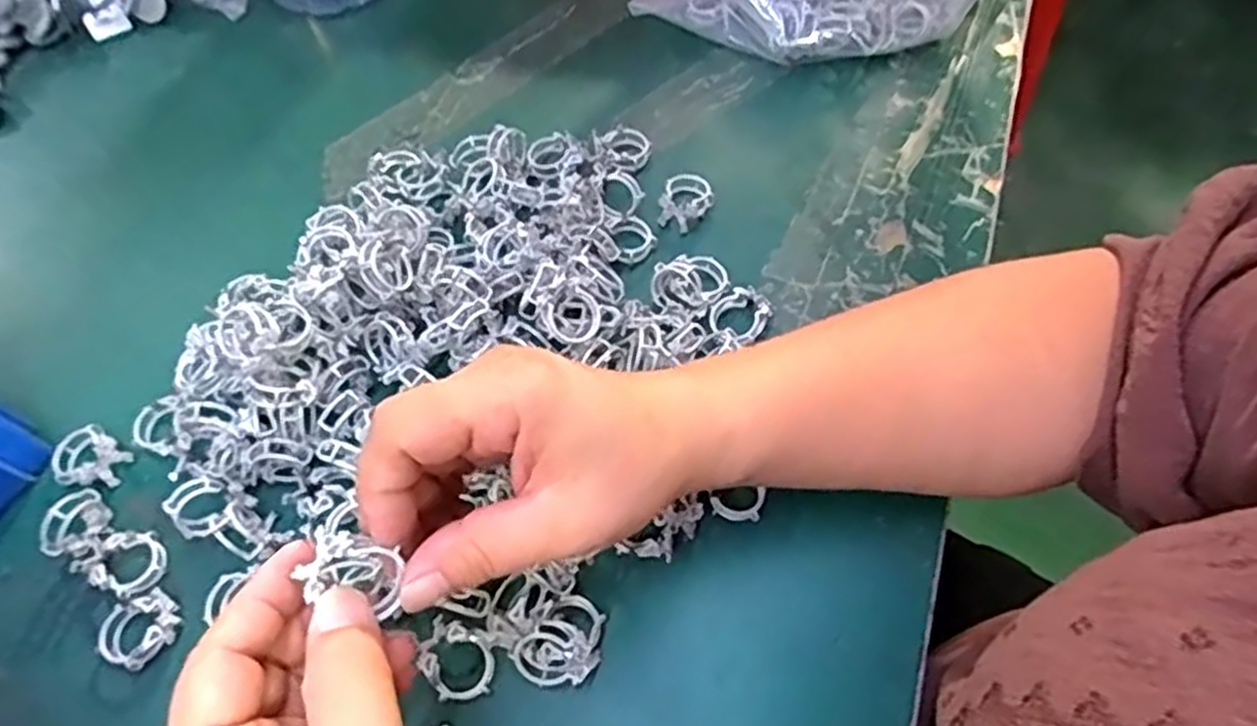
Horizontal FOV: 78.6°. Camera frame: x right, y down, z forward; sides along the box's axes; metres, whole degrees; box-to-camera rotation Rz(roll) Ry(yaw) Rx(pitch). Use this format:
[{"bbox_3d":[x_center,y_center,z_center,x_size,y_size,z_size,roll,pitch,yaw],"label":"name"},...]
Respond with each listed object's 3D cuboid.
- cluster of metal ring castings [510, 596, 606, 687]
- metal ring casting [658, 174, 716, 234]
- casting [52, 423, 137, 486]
[{"bbox_3d":[-0.024,0.109,0.296,0.027,0.017,0.036,35,67,20],"label":"cluster of metal ring castings"},{"bbox_3d":[0.031,-0.087,0.409,0.025,0.010,0.033,21,63,14],"label":"metal ring casting"},{"bbox_3d":[-0.250,0.044,0.355,0.035,0.008,0.027,29,65,18],"label":"casting"}]

